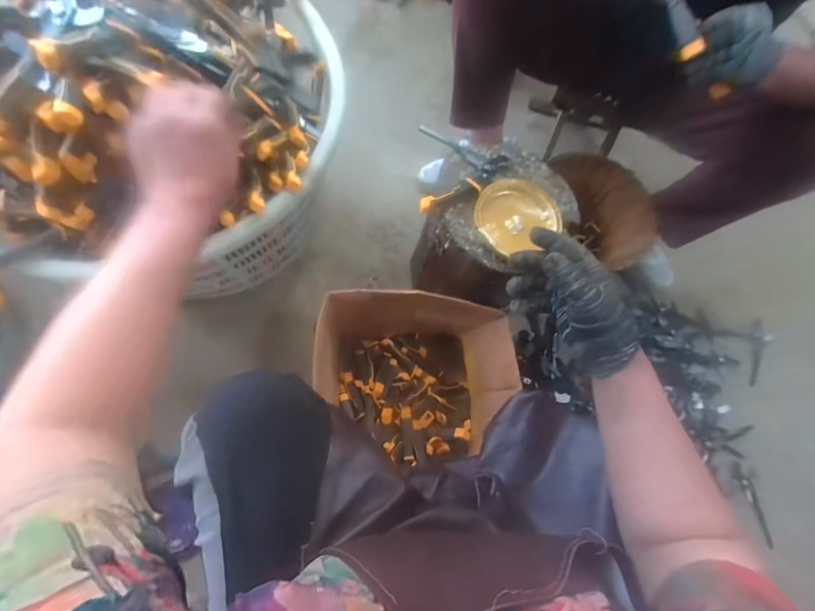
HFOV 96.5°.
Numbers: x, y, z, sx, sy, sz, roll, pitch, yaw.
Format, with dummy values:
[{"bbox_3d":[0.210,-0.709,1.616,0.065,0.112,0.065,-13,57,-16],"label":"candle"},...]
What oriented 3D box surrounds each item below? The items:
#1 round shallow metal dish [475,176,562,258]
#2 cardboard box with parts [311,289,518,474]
[{"bbox_3d":[0.160,-0.133,0.539,0.121,0.024,0.112,1,71,-2],"label":"round shallow metal dish"},{"bbox_3d":[0.011,0.137,0.658,0.317,0.190,0.274,1,70,-1],"label":"cardboard box with parts"}]

